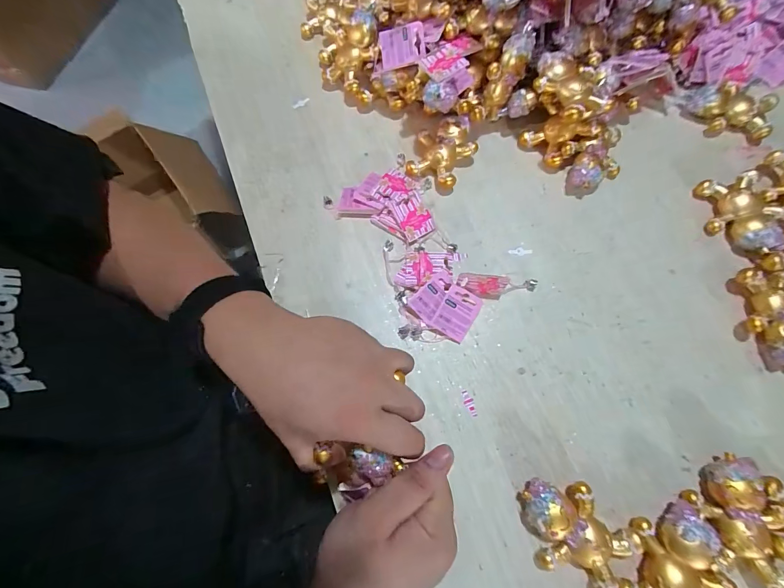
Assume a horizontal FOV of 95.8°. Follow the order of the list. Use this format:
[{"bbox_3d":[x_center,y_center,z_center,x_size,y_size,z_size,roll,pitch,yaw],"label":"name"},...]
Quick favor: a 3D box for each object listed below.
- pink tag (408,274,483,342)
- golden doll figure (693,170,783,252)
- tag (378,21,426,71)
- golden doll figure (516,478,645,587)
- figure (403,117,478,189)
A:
[{"bbox_3d":[0.069,0.017,0.442,0.077,0.019,0.064,40,77,14],"label":"pink tag"},{"bbox_3d":[0.450,-0.103,0.460,0.075,0.036,0.107,1,71,3],"label":"golden doll figure"},{"bbox_3d":[0.011,-0.337,0.485,0.071,0.011,0.048,5,110,33],"label":"tag"},{"bbox_3d":[0.181,0.240,0.358,0.111,0.030,0.086,34,76,12],"label":"golden doll figure"},{"bbox_3d":[0.071,-0.202,0.509,0.083,0.040,0.100,29,75,11],"label":"figure"}]

